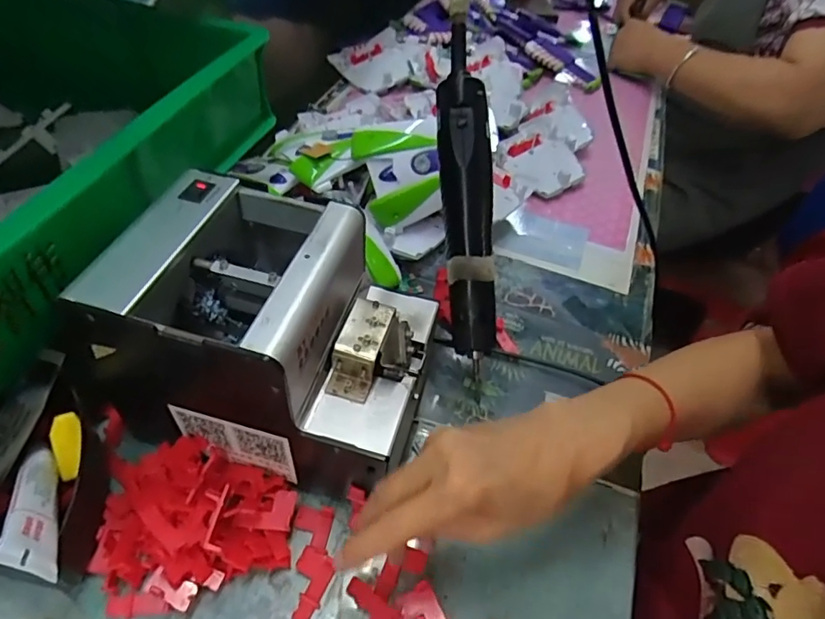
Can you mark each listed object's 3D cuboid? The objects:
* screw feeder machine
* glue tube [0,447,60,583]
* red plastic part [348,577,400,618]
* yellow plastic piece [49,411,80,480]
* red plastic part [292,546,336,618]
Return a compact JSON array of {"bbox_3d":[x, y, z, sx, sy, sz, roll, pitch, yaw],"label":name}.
[{"bbox_3d":[-0.086,0.020,0.343,0.184,0.146,0.124,12,48,5],"label":"screw feeder machine"},{"bbox_3d":[-0.199,0.103,0.277,0.013,0.027,0.106,-55,35,-5],"label":"glue tube"},{"bbox_3d":[-0.027,0.174,0.305,0.037,0.010,0.023,33,53,22],"label":"red plastic part"},{"bbox_3d":[-0.208,0.082,0.319,0.017,0.007,0.039,-13,74,-17],"label":"yellow plastic piece"},{"bbox_3d":[-0.062,0.163,0.316,0.023,0.006,0.039,19,49,11],"label":"red plastic part"}]

